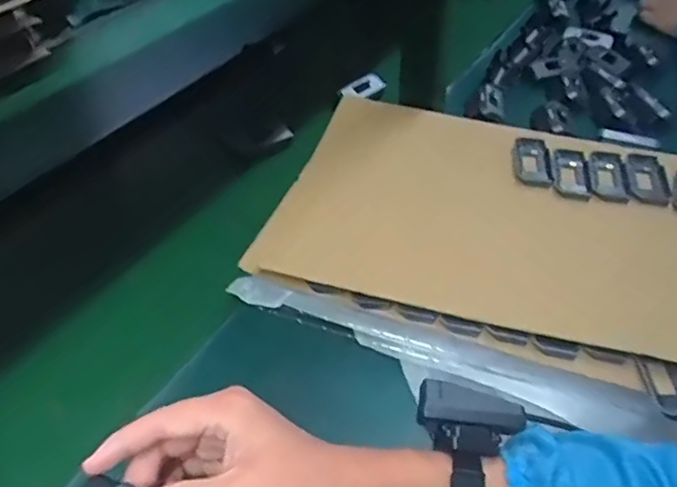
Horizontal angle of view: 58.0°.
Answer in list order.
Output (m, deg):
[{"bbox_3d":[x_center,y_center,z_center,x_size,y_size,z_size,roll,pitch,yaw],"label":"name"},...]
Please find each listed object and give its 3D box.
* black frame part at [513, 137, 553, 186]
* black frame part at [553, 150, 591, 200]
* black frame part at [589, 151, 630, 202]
[{"bbox_3d":[0.205,-0.087,0.646,0.038,0.012,0.069,7,42,7],"label":"black frame part"},{"bbox_3d":[0.240,-0.073,0.634,0.034,0.014,0.068,6,42,6],"label":"black frame part"},{"bbox_3d":[0.280,-0.072,0.634,0.035,0.008,0.074,8,42,8],"label":"black frame part"}]

